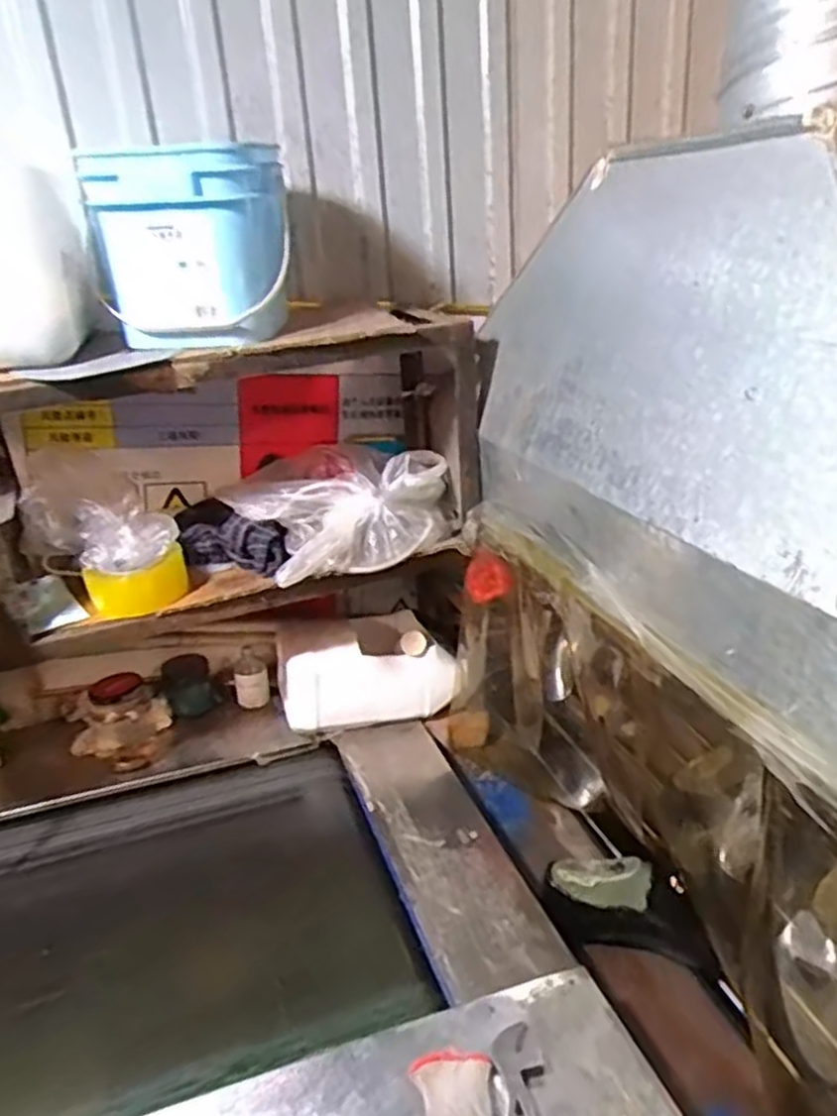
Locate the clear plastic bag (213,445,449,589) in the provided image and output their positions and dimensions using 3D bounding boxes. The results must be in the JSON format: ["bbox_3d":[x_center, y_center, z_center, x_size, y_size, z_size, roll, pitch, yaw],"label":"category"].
[{"bbox_3d":[-0.099,-0.066,1.048,0.312,0.105,0.245,-7,24,-9],"label":"clear plastic bag"}]

